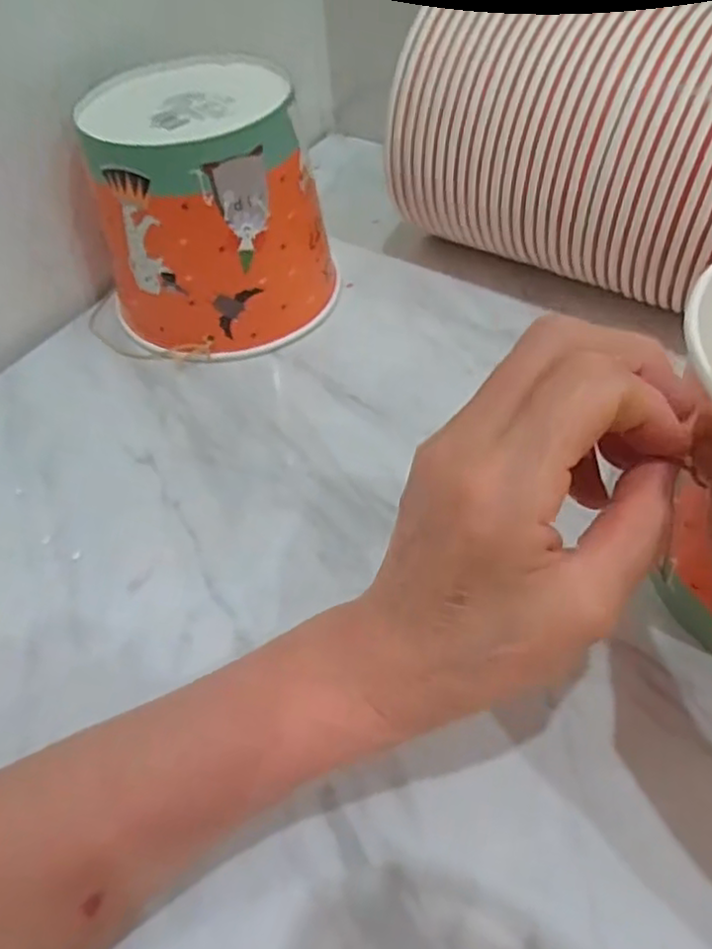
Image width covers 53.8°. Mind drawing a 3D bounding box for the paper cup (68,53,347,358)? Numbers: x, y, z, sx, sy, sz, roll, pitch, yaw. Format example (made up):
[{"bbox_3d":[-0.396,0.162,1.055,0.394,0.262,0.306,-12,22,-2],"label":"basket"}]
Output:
[{"bbox_3d":[-0.093,-0.174,0.461,0.143,0.134,0.141,-13,51,-6],"label":"paper cup"}]

